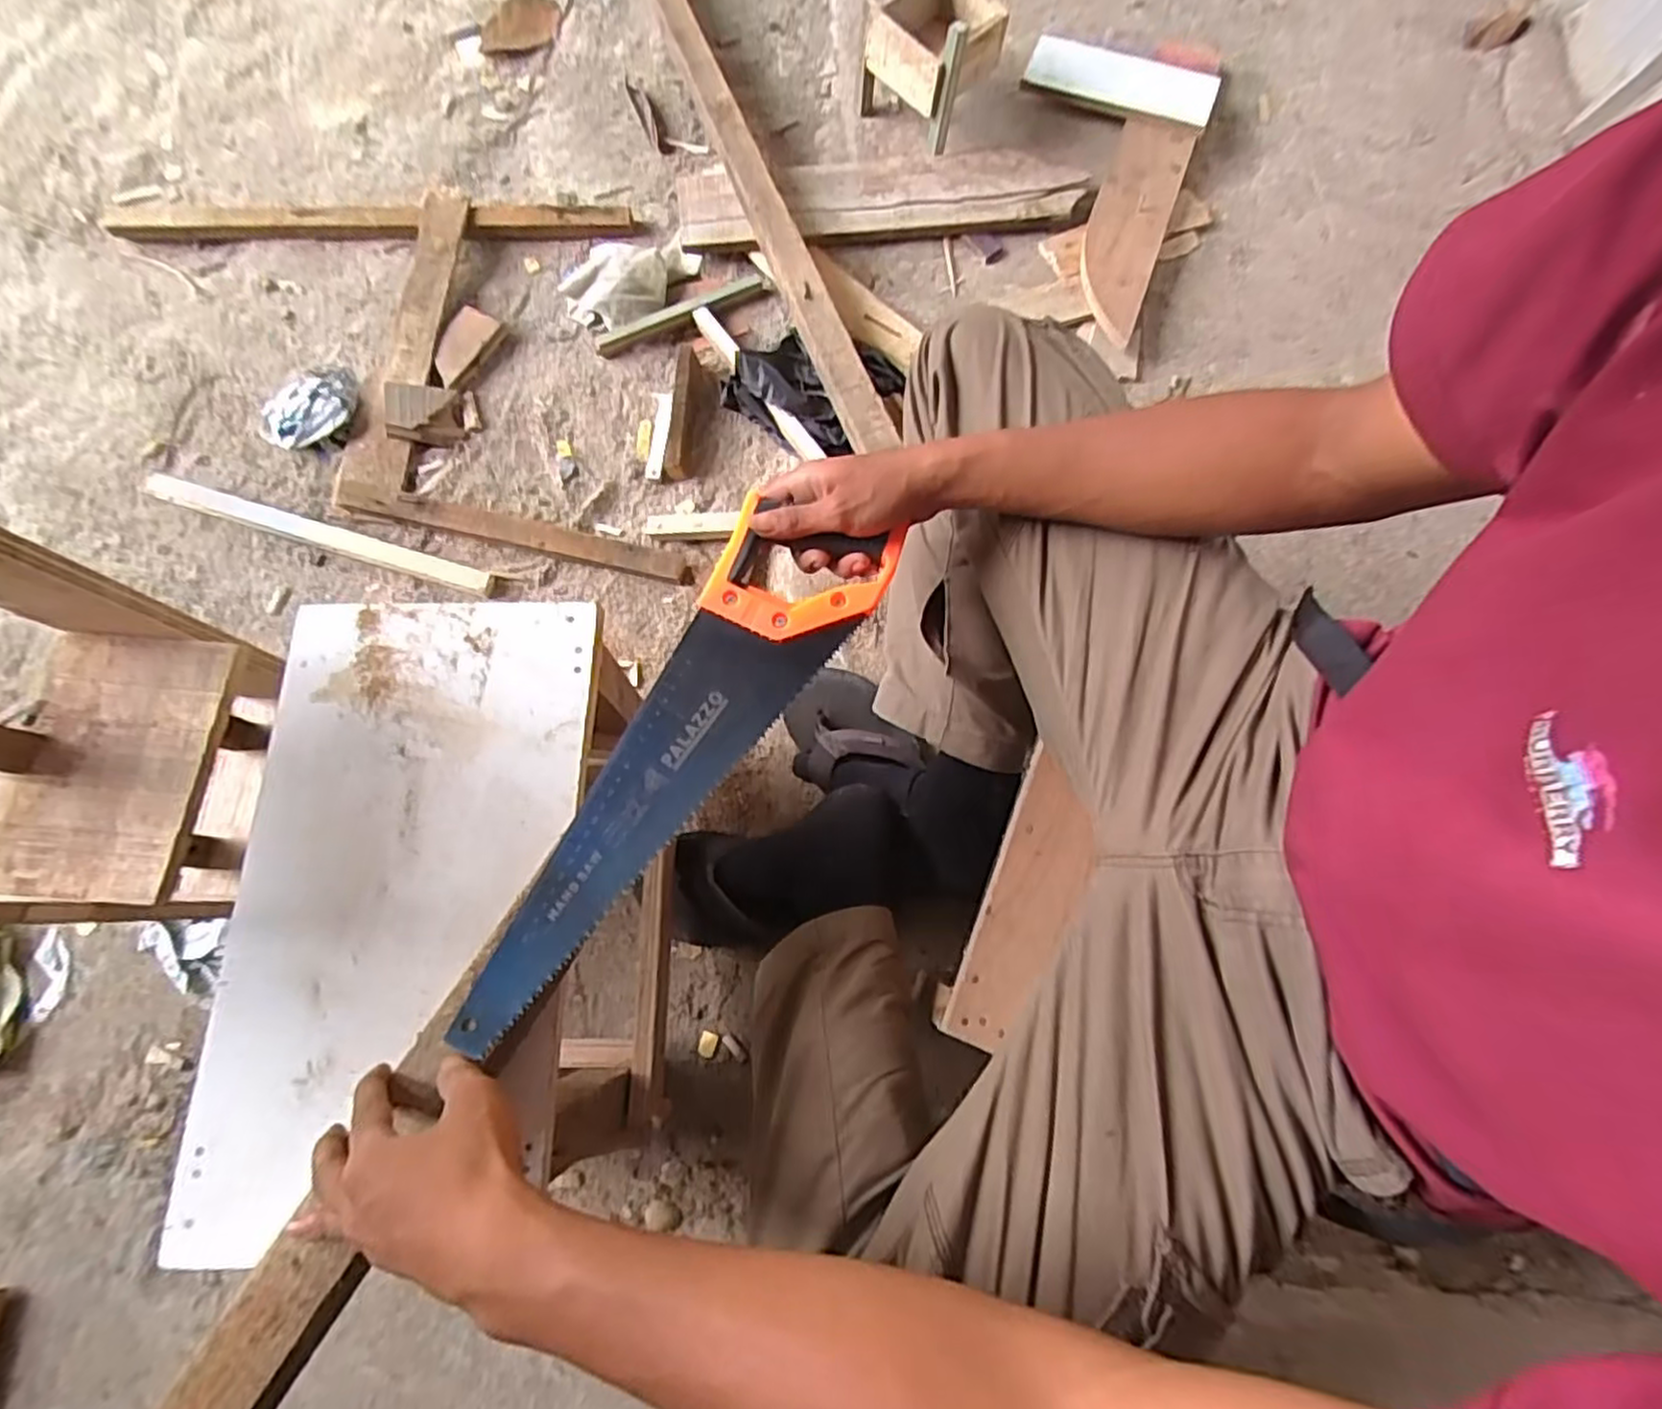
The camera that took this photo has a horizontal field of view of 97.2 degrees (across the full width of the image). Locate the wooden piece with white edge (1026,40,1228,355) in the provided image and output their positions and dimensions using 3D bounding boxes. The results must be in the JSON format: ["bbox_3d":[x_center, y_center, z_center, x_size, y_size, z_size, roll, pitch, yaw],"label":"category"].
[{"bbox_3d":[0.346,-0.722,0.997,0.264,0.055,0.480,21,73,5],"label":"wooden piece with white edge"}]

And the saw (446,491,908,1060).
[{"bbox_3d":[-0.108,0.031,0.482,0.107,0.017,0.398,32,76,8],"label":"saw"}]

